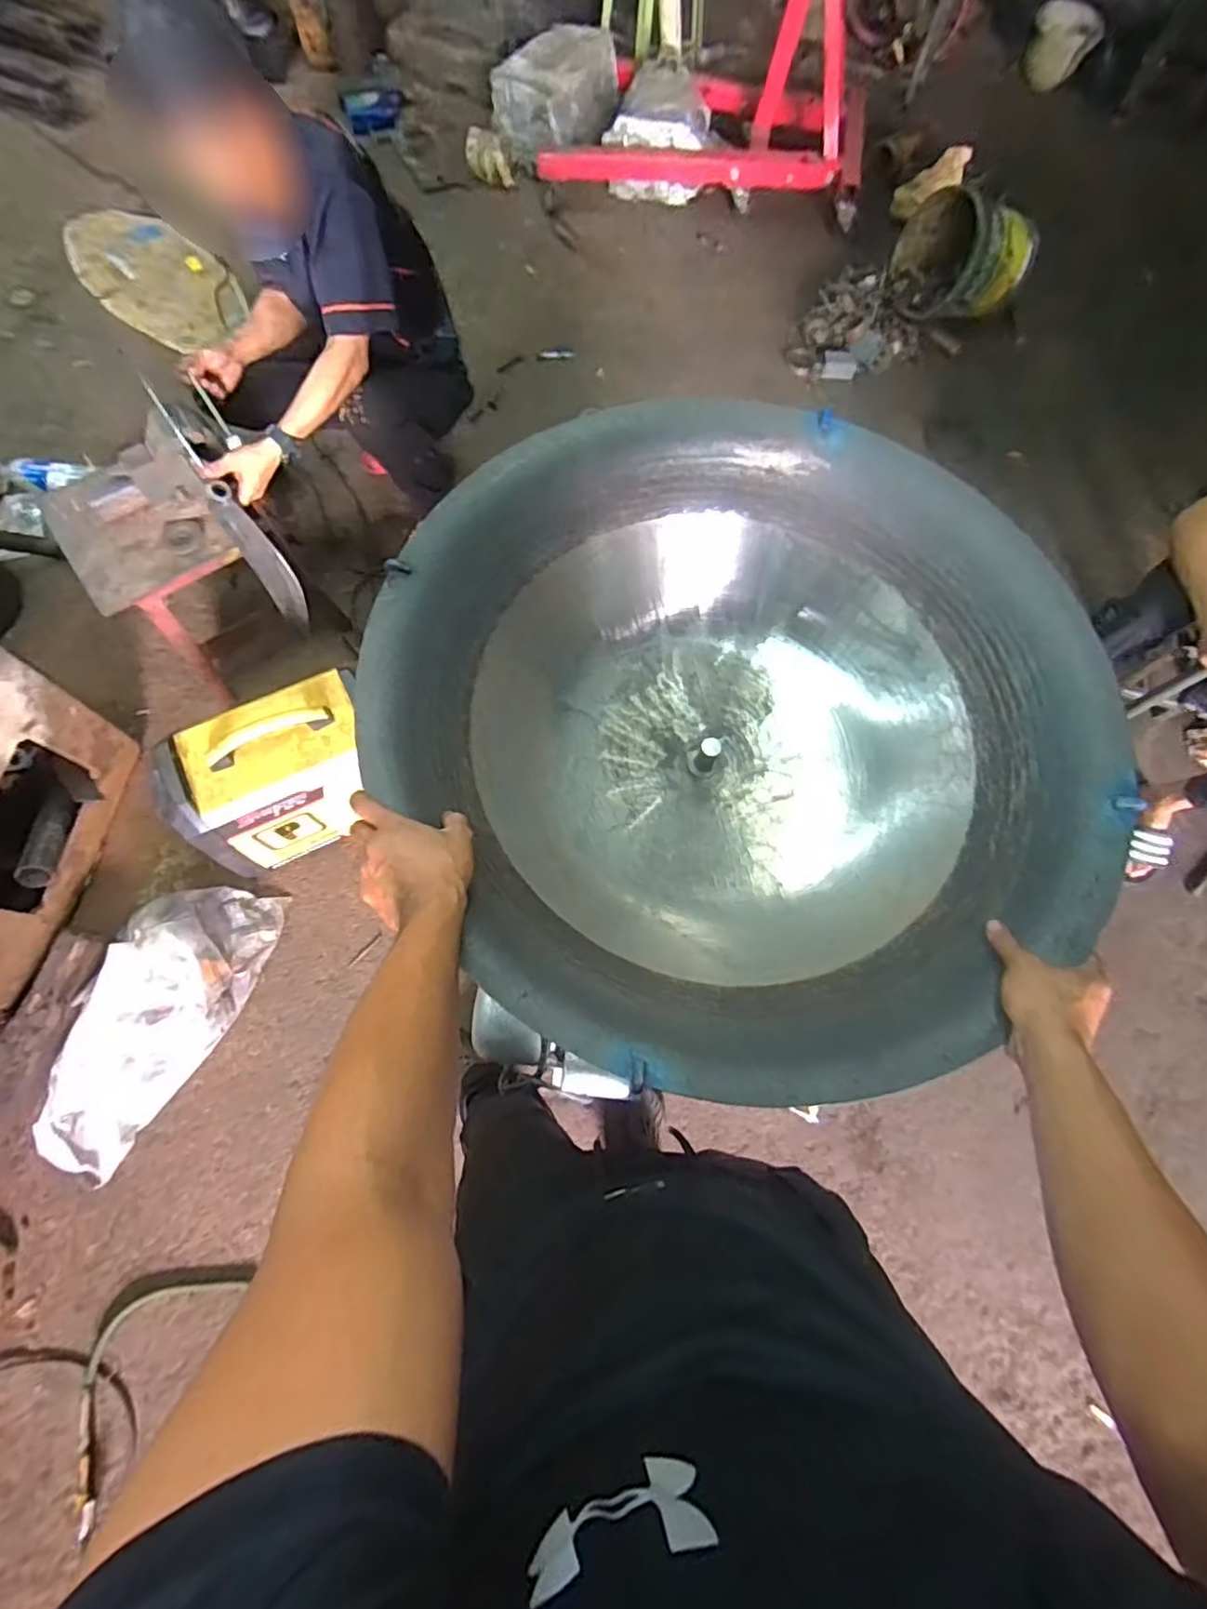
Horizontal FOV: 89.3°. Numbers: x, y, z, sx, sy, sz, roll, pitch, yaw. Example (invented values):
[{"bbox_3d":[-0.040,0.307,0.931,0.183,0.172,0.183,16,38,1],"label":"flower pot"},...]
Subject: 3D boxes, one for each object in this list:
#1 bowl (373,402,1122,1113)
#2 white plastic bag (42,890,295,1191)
[{"bbox_3d":[0.142,-0.083,0.719,0.699,0.229,0.713,1,71,-2],"label":"bowl"},{"bbox_3d":[-0.880,0.431,1.202,0.223,0.202,0.563,14,71,2],"label":"white plastic bag"}]

